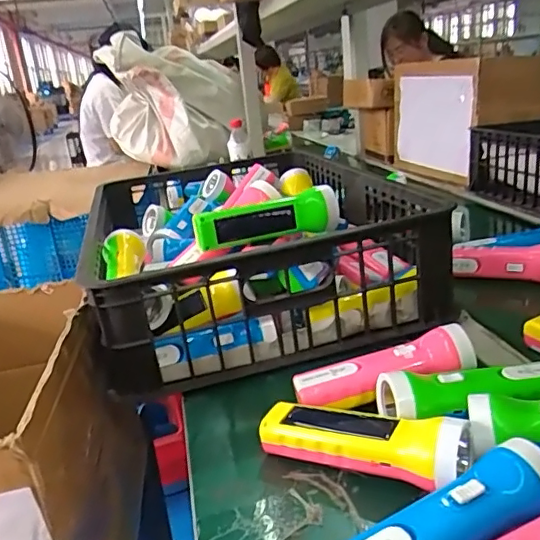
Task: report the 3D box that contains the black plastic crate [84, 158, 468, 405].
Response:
[{"bbox_3d":[-0.045,-0.053,0.843,0.403,0.154,0.603,-9,20,-8],"label":"black plastic crate"}]

